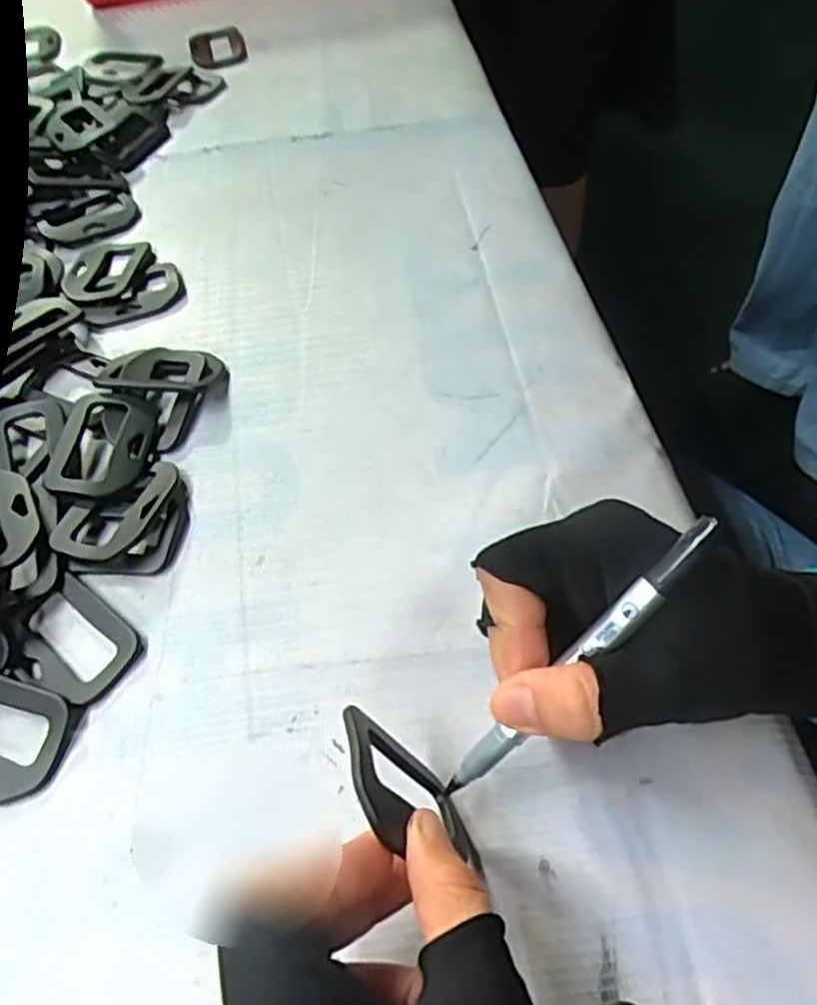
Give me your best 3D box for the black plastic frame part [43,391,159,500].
[{"bbox_3d":[-0.145,-0.027,0.346,0.043,0.013,0.060,4,56,8],"label":"black plastic frame part"}]

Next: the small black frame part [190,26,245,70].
[{"bbox_3d":[-0.155,-0.370,0.591,0.043,0.006,0.063,-14,55,-4],"label":"small black frame part"}]

